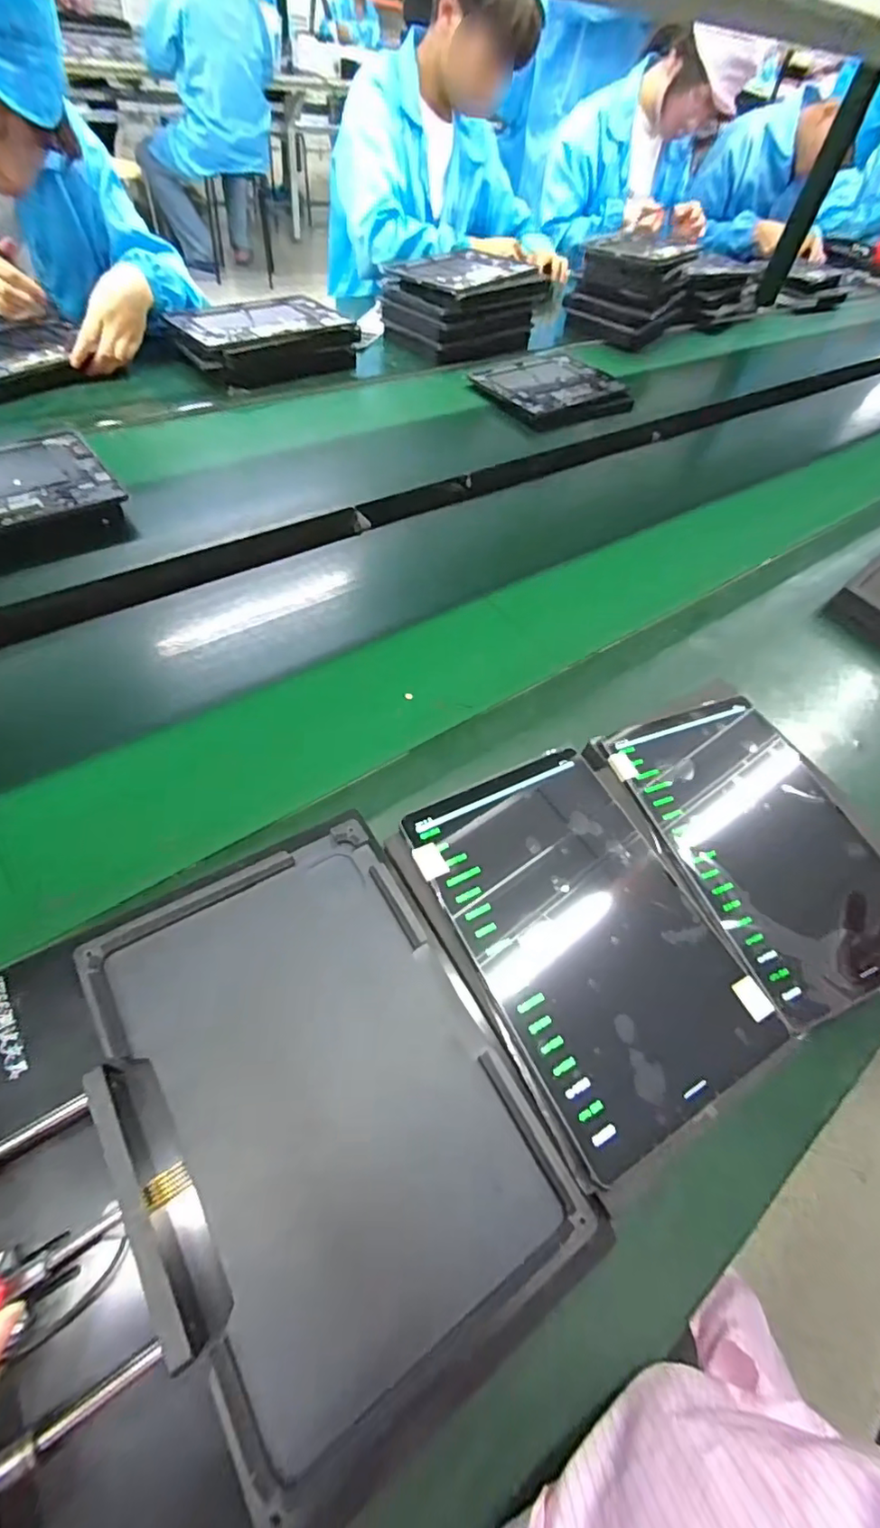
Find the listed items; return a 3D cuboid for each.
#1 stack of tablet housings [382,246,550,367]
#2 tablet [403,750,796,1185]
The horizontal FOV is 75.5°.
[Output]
[{"bbox_3d":[0.040,-0.850,1.048,0.268,0.104,0.188,-34,66,-28],"label":"stack of tablet housings"},{"bbox_3d":[0.102,0.109,0.396,0.172,0.007,0.249,-22,64,-22],"label":"tablet"}]

